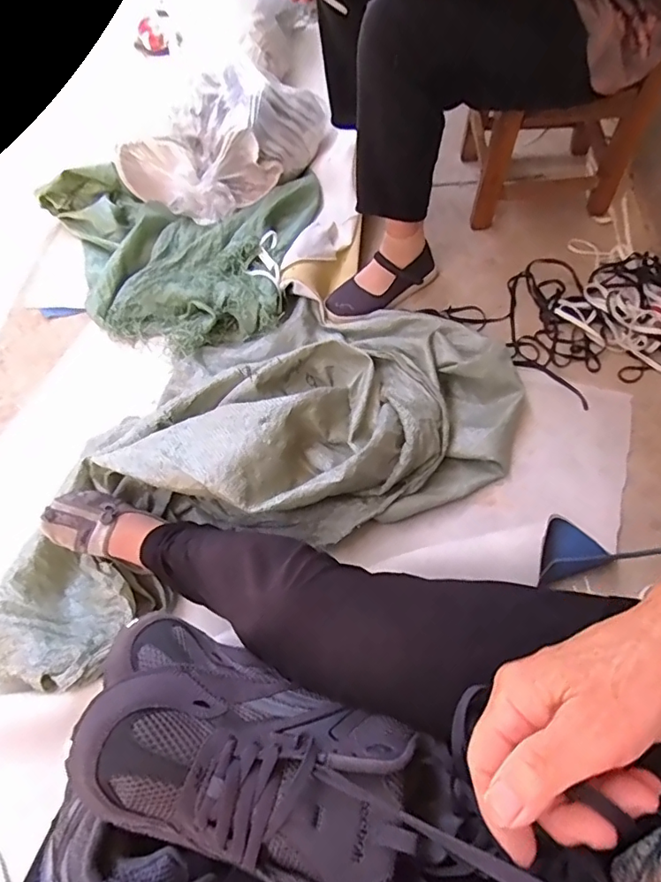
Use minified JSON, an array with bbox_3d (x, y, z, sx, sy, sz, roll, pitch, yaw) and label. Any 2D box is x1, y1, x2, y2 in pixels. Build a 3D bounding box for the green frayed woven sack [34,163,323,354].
[{"bbox_3d":[-0.373,-0.397,1.080,0.634,0.111,0.478,8,62,8],"label":"green frayed woven sack"}]

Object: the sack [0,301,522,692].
[{"bbox_3d":[-0.123,-0.004,0.787,0.840,0.162,0.438,-26,63,-10],"label":"sack"}]

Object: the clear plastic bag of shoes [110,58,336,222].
[{"bbox_3d":[-0.213,-0.682,1.121,0.459,0.137,0.296,-37,65,-15],"label":"clear plastic bag of shoes"}]

